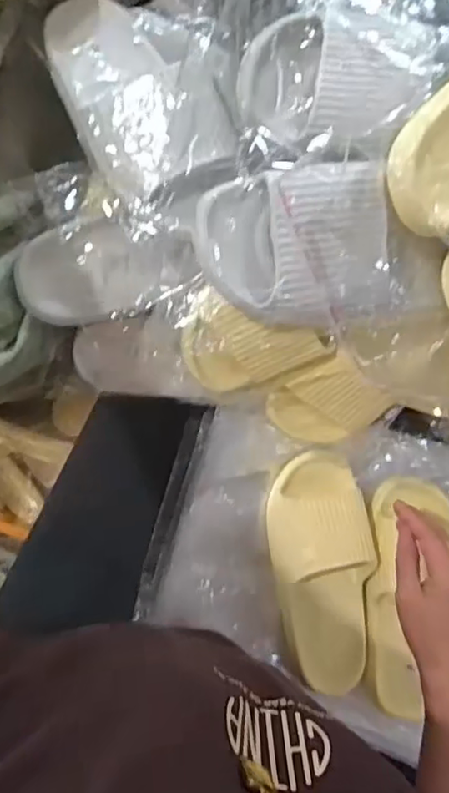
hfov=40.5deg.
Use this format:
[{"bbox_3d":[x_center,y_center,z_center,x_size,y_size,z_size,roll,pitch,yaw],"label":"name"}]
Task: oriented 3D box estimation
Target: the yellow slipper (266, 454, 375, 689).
[{"bbox_3d":[0.103,0.181,0.623,0.094,0.057,0.241,-6,88,-7],"label":"yellow slipper"}]

